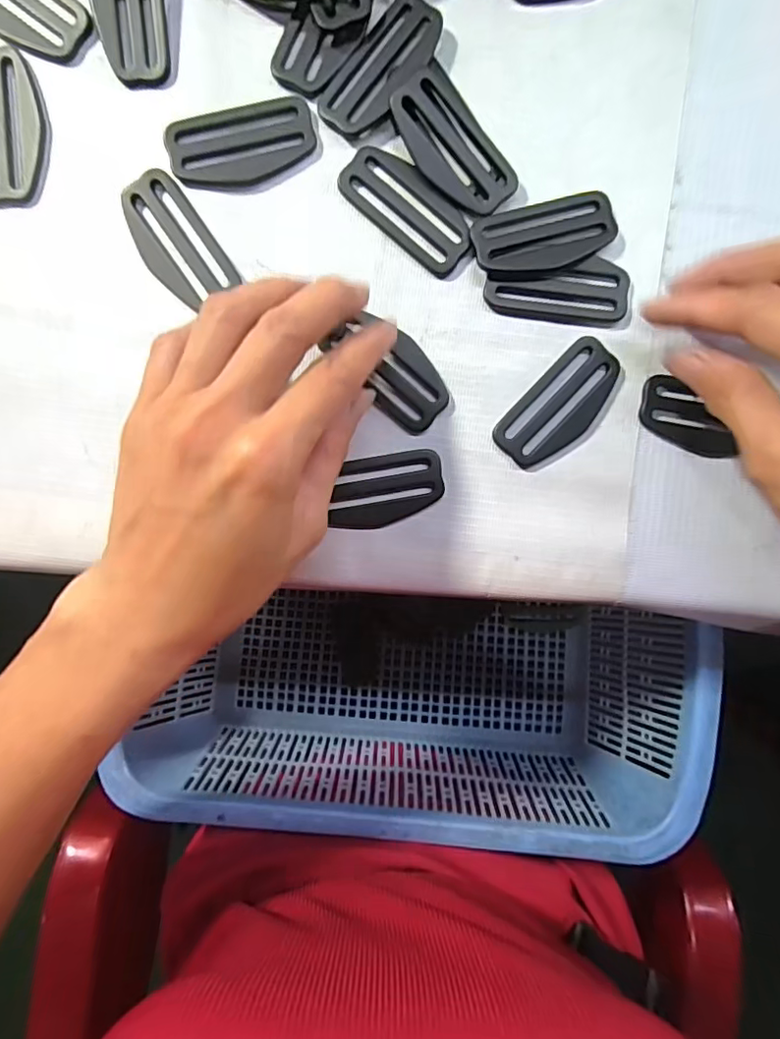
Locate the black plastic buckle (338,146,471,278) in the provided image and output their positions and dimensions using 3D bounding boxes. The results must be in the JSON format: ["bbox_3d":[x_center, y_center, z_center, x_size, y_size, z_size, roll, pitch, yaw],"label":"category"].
[{"bbox_3d":[0.008,-0.128,0.228,0.058,0.004,0.026,41,92,-2],"label":"black plastic buckle"}]

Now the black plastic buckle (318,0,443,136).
[{"bbox_3d":[-0.004,-0.183,0.223,0.025,0.004,0.057,41,92,-2],"label":"black plastic buckle"}]

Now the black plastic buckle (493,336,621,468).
[{"bbox_3d":[0.072,-0.048,0.232,0.030,0.004,0.059,42,92,-2],"label":"black plastic buckle"}]

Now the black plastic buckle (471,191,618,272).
[{"bbox_3d":[0.064,-0.117,0.227,0.059,0.006,0.027,-13,93,0],"label":"black plastic buckle"}]

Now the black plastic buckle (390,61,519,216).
[{"bbox_3d":[0.025,-0.151,0.225,0.030,0.008,0.058,-35,99,3],"label":"black plastic buckle"}]

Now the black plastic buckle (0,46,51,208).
[{"bbox_3d":[-0.156,-0.161,0.225,0.030,0.004,0.061,-3,93,0],"label":"black plastic buckle"}]

